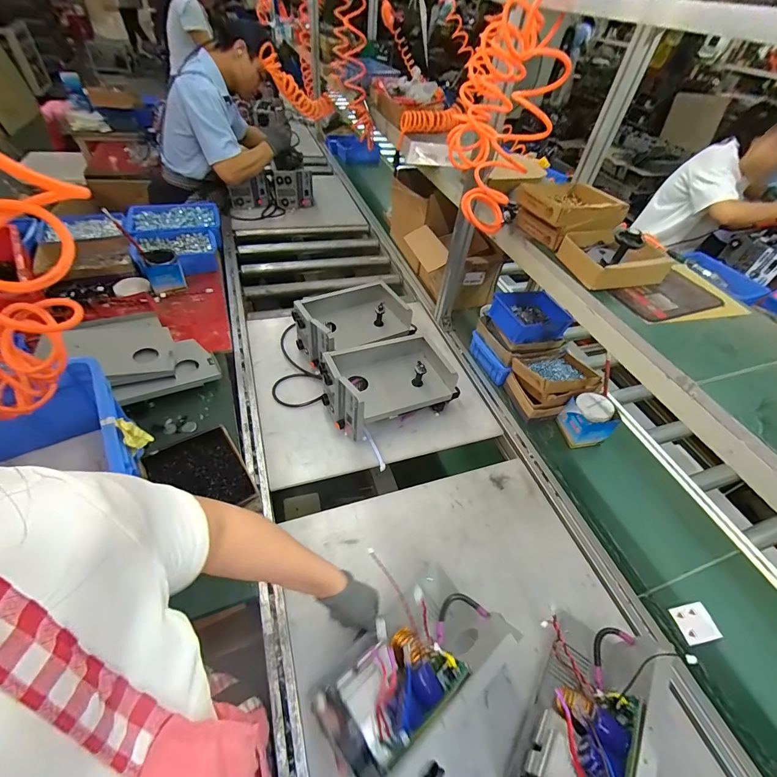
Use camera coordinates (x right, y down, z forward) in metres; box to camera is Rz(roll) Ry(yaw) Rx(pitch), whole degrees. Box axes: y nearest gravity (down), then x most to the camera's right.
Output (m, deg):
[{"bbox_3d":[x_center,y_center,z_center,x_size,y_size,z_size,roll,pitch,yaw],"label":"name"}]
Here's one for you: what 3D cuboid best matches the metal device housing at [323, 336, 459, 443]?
[{"bbox_3d":[0.002,-0.016,0.904,0.307,0.134,0.176,-15,51,-19],"label":"metal device housing"}]

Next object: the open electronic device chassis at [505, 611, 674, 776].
[{"bbox_3d":[0.285,0.463,0.526,0.139,0.170,0.283,26,50,16],"label":"open electronic device chassis"}]

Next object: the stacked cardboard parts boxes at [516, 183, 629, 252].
[{"bbox_3d":[0.397,-0.392,0.820,0.209,0.085,0.158,-16,51,-20],"label":"stacked cardboard parts boxes"}]

